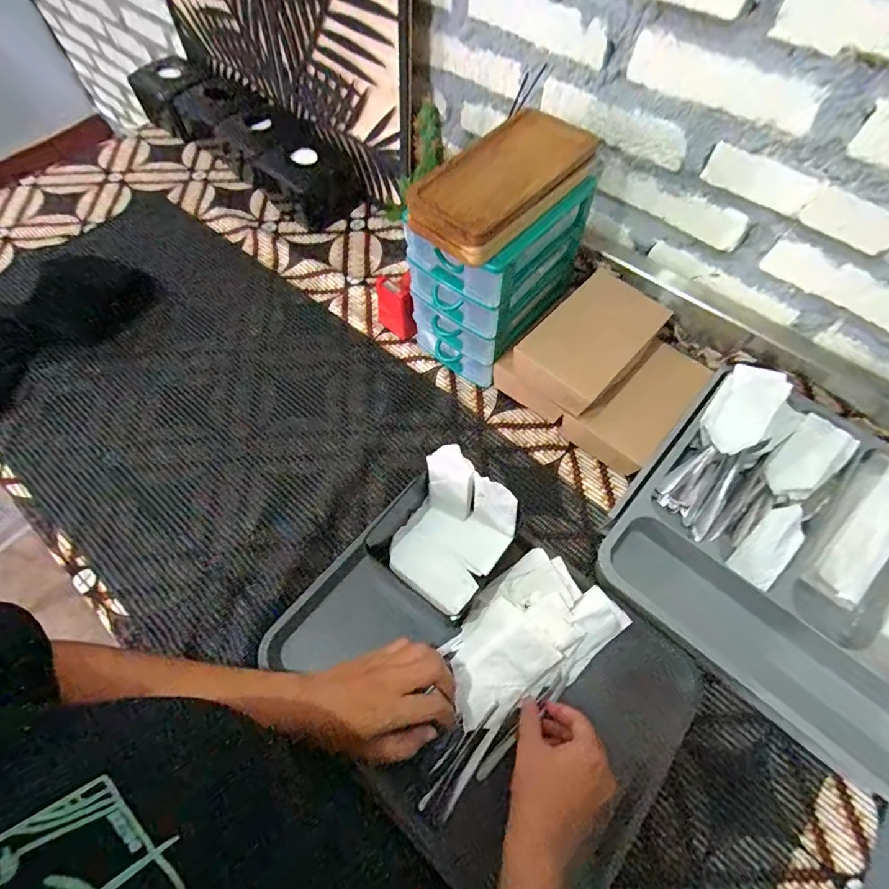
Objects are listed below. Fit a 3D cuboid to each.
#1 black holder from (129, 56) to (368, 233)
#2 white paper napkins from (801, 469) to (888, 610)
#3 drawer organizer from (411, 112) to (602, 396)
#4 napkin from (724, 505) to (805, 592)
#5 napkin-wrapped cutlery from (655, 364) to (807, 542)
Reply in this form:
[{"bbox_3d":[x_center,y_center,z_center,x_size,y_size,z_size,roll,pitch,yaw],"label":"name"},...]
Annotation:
[{"bbox_3d":[-0.341,-0.548,0.822,0.498,0.120,0.128,35,68,18],"label":"black holder"},{"bbox_3d":[0.443,0.094,0.482,0.047,0.009,0.160,40,83,19],"label":"white paper napkins"},{"bbox_3d":[0.060,-0.217,0.564,0.121,0.242,0.187,39,69,19],"label":"drawer organizer"},{"bbox_3d":[0.348,0.106,0.496,0.042,0.013,0.094,38,86,19],"label":"napkin"},{"bbox_3d":[0.324,0.007,0.528,0.088,0.057,0.198,34,91,17],"label":"napkin-wrapped cutlery"}]

